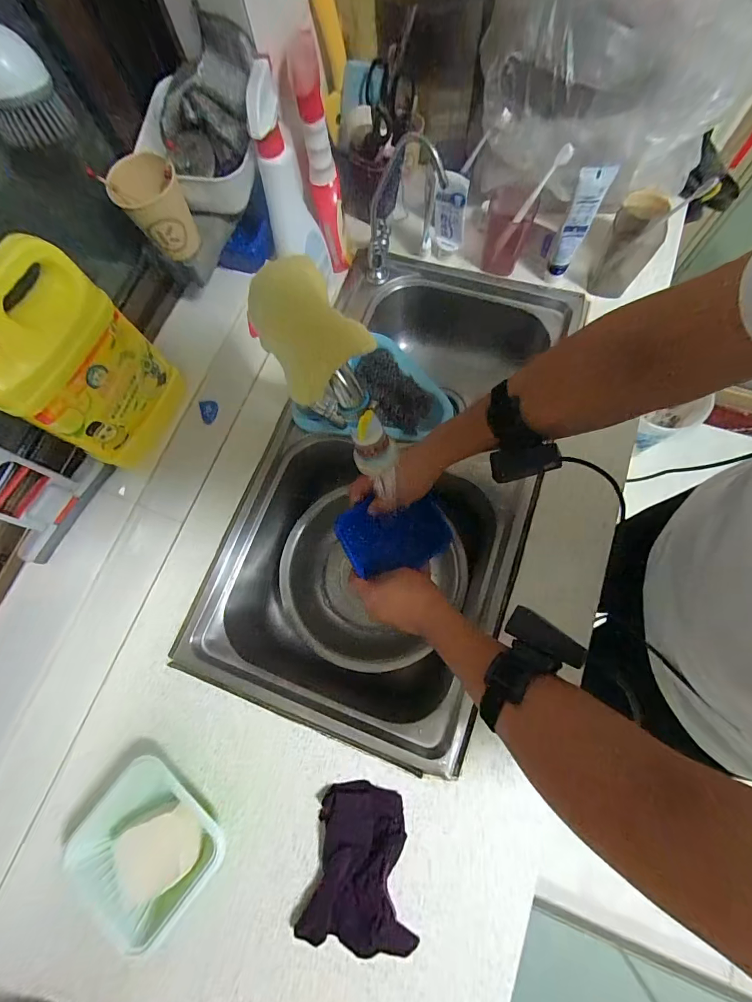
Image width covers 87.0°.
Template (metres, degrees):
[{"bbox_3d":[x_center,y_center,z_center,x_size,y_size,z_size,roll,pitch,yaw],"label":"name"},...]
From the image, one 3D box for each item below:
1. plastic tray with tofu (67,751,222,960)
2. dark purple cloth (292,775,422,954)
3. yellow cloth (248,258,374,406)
[{"bbox_3d":[-0.269,0.407,0.465,0.158,0.034,0.149,36,75,14],"label":"plastic tray with tofu"},{"bbox_3d":[-0.017,0.424,0.464,0.120,0.010,0.154,5,70,4],"label":"dark purple cloth"},{"bbox_3d":[-0.057,-0.150,0.337,0.082,0.062,0.087,-32,75,-5],"label":"yellow cloth"}]

